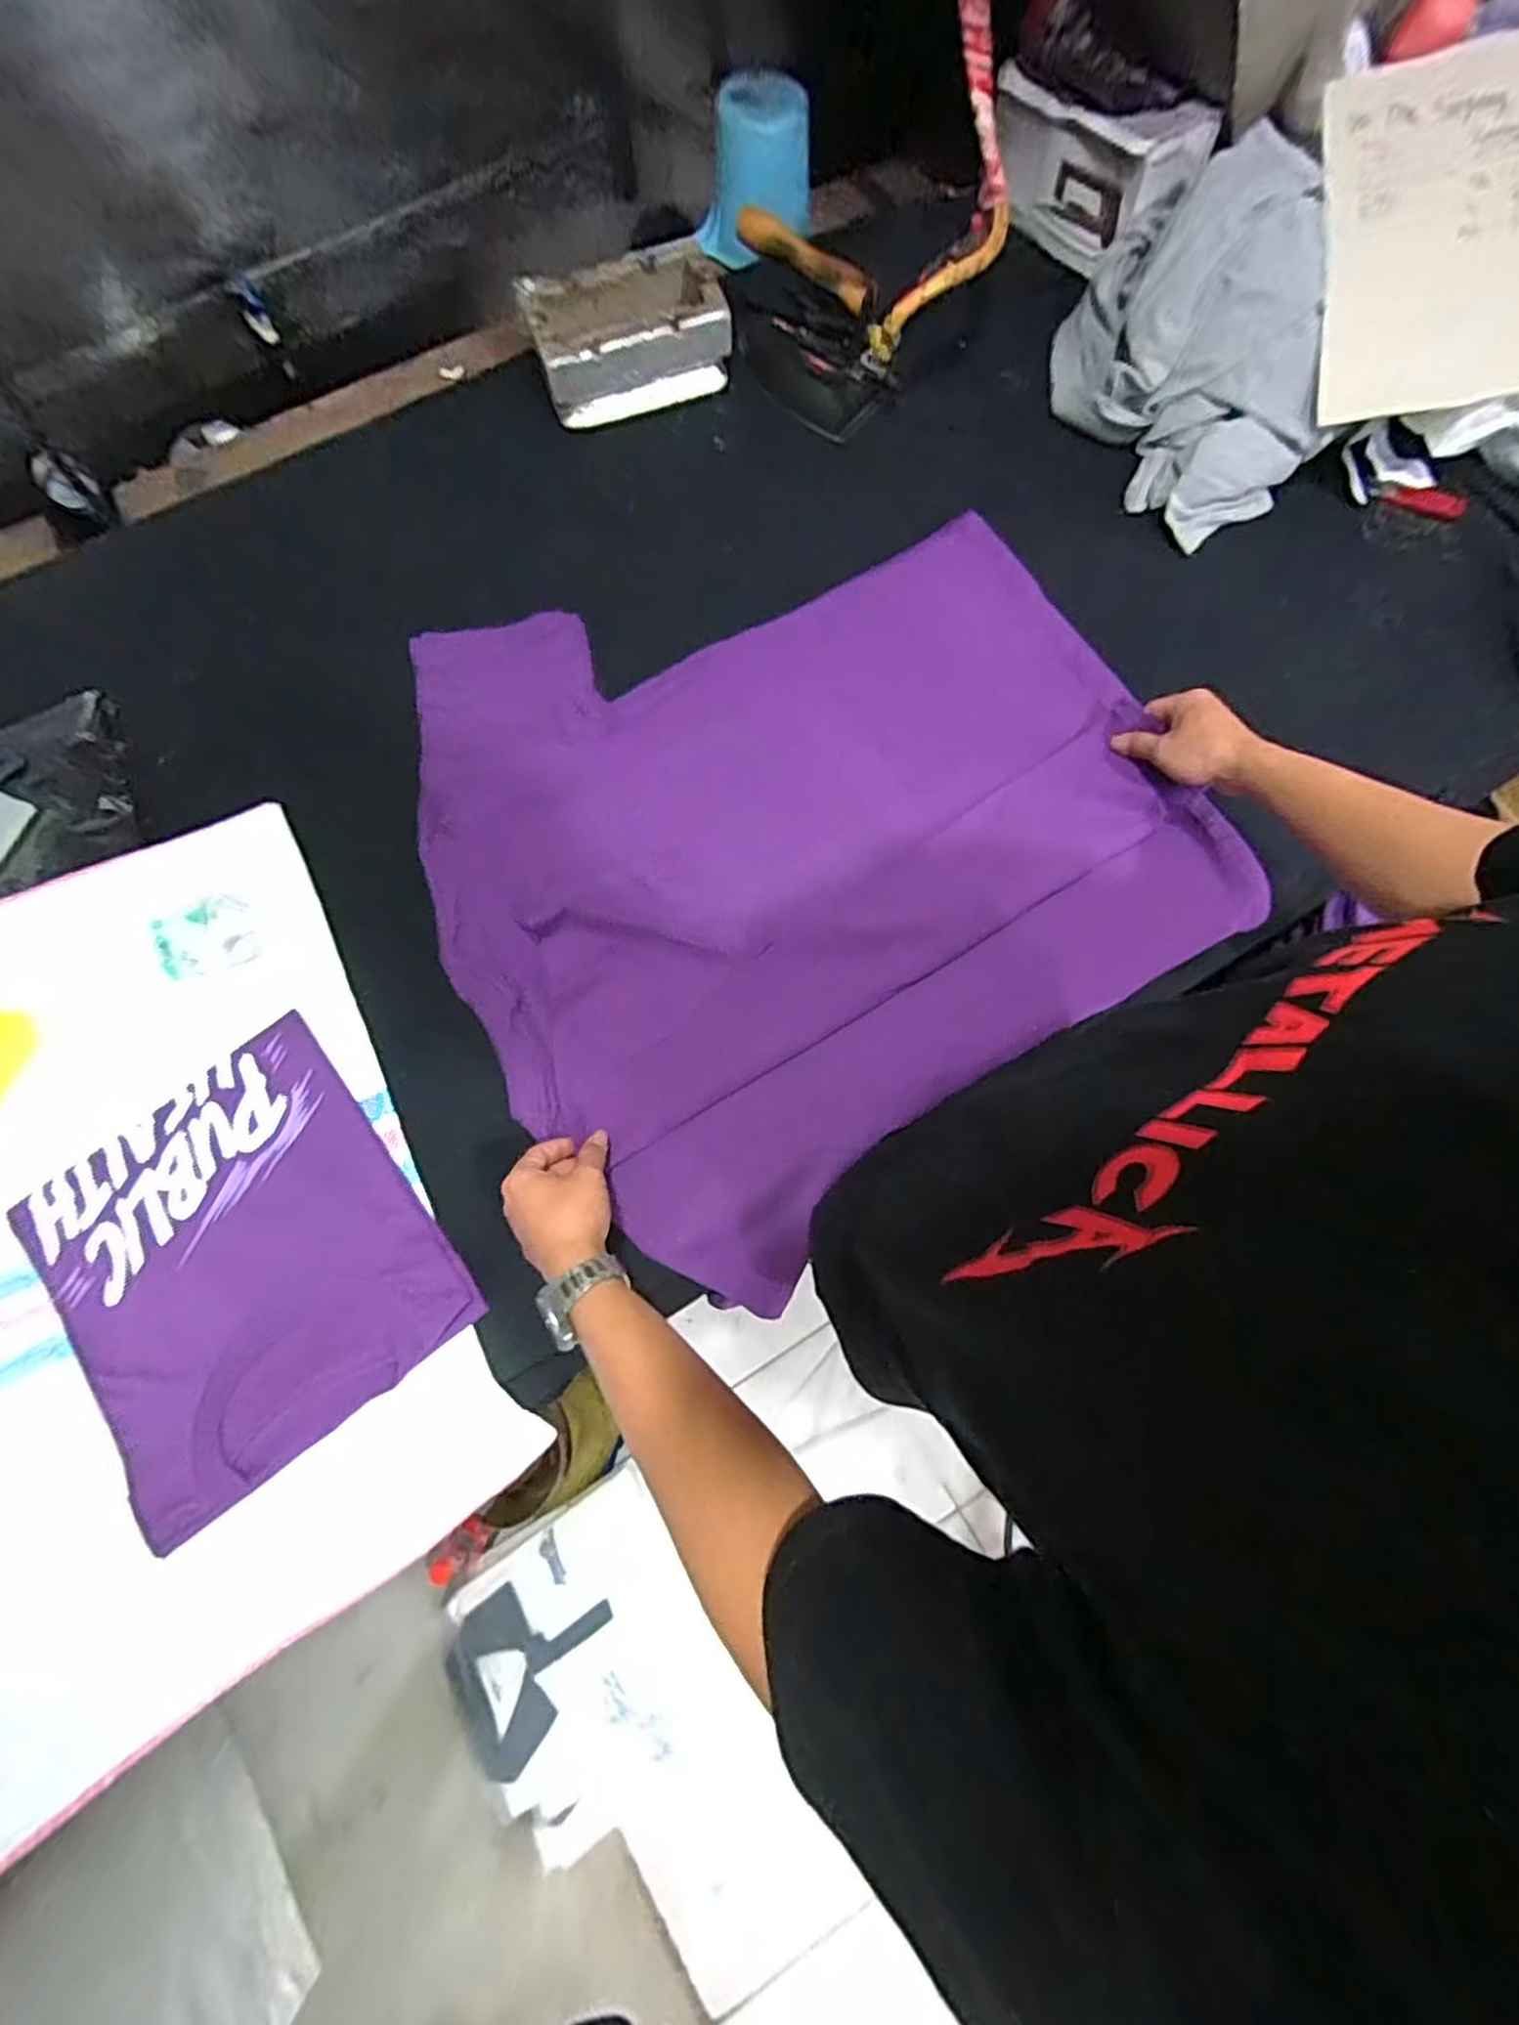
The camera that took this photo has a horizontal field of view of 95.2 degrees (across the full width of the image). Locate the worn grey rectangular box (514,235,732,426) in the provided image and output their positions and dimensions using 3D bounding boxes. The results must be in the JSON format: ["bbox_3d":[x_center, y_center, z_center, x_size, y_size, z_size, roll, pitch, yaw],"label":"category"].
[{"bbox_3d":[-0.154,-0.797,0.817,0.220,0.079,0.132,-19,77,-6],"label":"worn grey rectangular box"}]

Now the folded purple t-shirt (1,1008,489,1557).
[{"bbox_3d":[-0.440,0.207,0.587,0.286,0.026,0.320,-37,80,-10],"label":"folded purple t-shirt"}]

